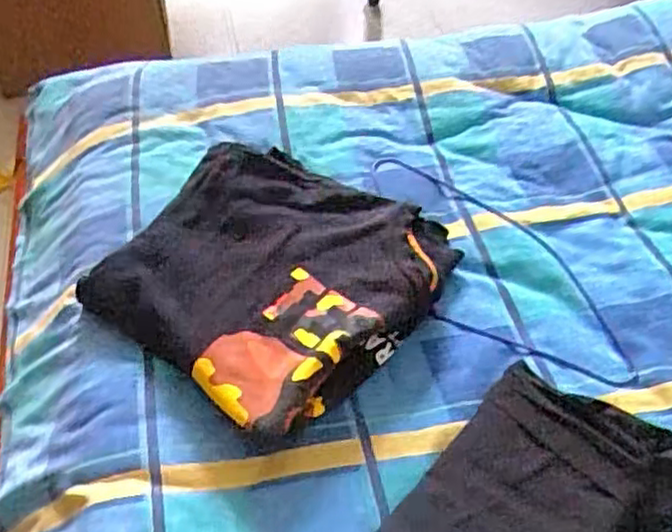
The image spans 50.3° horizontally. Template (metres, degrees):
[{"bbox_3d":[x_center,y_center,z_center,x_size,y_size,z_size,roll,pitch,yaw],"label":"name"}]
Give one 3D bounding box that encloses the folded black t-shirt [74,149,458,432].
[{"bbox_3d":[-0.057,-0.001,0.728,0.285,0.064,0.316,34,55,25],"label":"folded black t-shirt"}]

